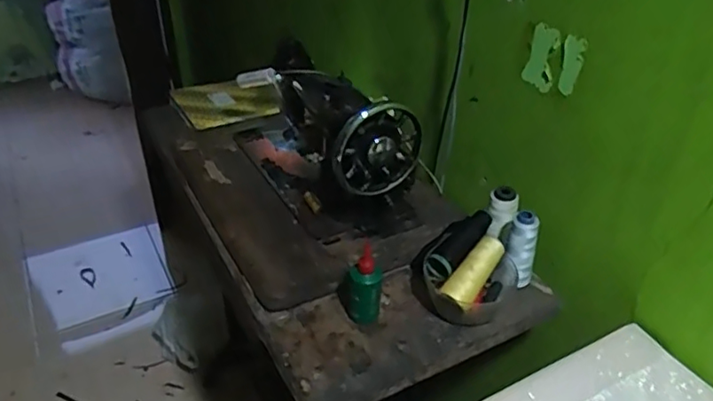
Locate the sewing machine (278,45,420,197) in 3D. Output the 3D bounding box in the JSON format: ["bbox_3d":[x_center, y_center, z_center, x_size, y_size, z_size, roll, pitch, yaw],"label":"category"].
[{"bbox_3d":[-0.032,-0.121,0.968,0.137,0.213,0.350,-13,37,-20],"label":"sewing machine"}]

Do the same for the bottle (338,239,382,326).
[{"bbox_3d":[0.005,0.108,0.780,0.055,0.100,0.059,0,34,-1],"label":"bottle"}]

